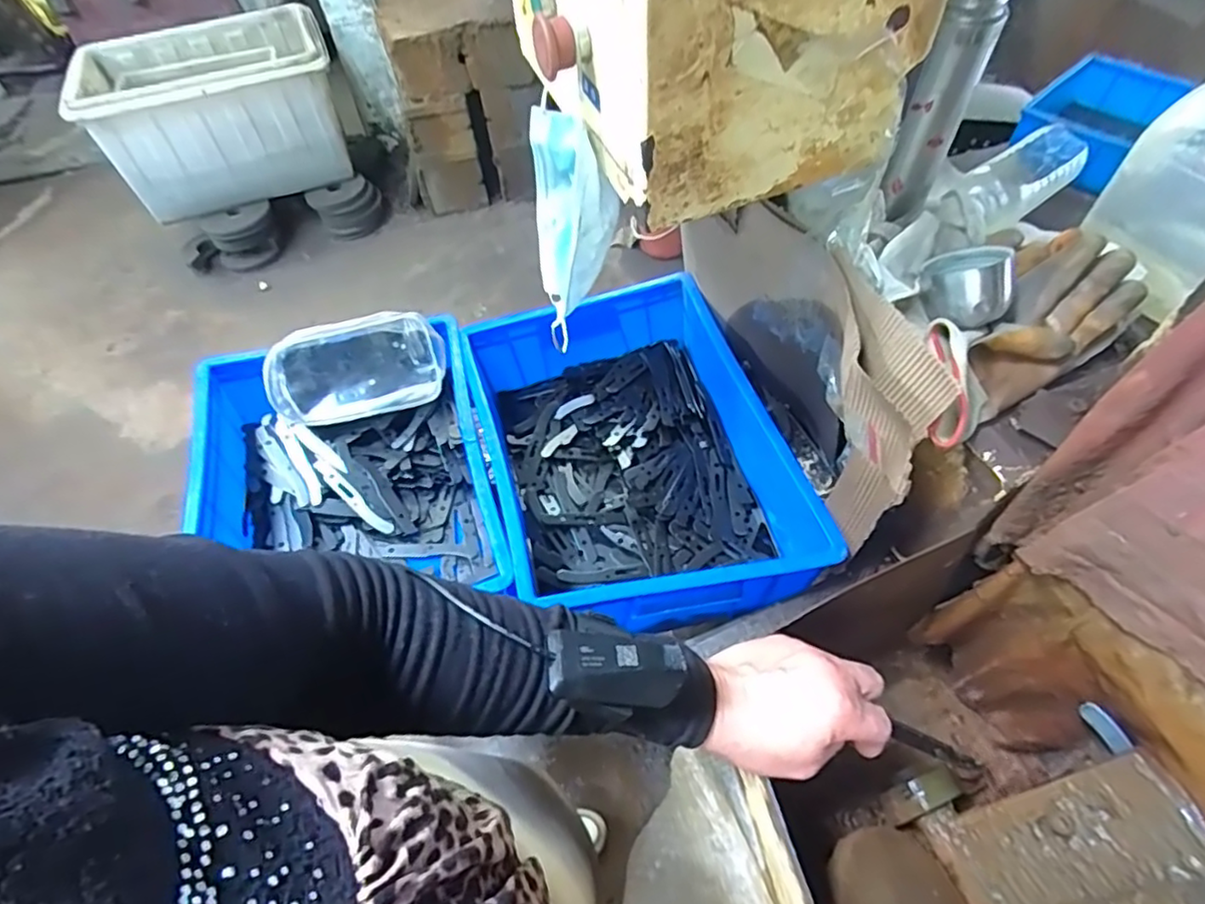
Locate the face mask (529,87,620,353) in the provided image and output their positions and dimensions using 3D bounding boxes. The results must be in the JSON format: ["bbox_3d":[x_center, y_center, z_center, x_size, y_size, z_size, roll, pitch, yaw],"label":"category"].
[{"bbox_3d":[-0.023,-0.188,0.531,0.064,0.169,0.087,-10,56,-3],"label":"face mask"}]

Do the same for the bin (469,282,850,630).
[{"bbox_3d":[0.022,-0.015,0.729,0.291,0.125,0.382,-14,56,-6],"label":"bin"}]

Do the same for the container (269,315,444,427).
[{"bbox_3d":[-0.298,-0.100,0.776,0.200,0.117,0.060,-20,15,-13],"label":"container"}]

